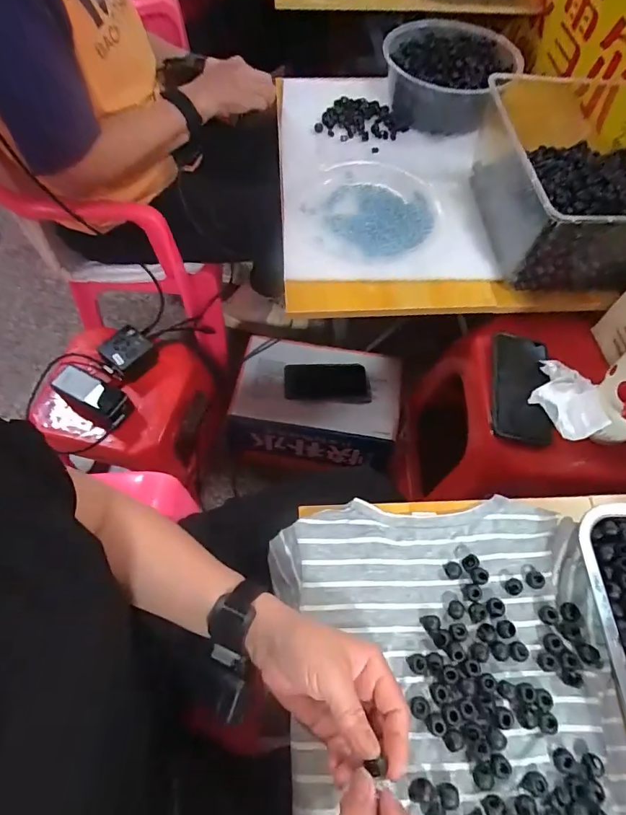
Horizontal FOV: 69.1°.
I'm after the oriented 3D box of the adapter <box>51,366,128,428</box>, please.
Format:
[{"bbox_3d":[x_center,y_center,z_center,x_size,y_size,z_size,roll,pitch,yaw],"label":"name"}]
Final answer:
[{"bbox_3d":[-0.368,-0.021,0.764,0.124,0.028,0.053,33,65,-4],"label":"adapter"}]

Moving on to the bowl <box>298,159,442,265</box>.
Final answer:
[{"bbox_3d":[0.093,-0.310,0.709,0.217,0.032,0.205,0,62,-1],"label":"bowl"}]

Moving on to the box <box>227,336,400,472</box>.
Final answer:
[{"bbox_3d":[0.006,0.004,0.980,0.325,0.167,0.217,9,62,4],"label":"box"}]

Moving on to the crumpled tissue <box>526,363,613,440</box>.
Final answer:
[{"bbox_3d":[0.320,-0.019,0.581,0.076,0.036,0.112,9,62,3],"label":"crumpled tissue"}]

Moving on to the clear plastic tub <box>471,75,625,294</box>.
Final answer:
[{"bbox_3d":[0.392,-0.297,0.642,0.268,0.142,0.280,1,62,-1],"label":"clear plastic tub"}]

